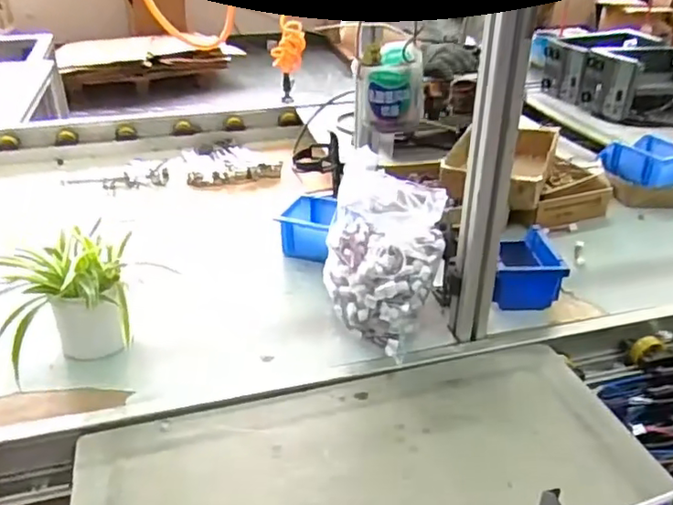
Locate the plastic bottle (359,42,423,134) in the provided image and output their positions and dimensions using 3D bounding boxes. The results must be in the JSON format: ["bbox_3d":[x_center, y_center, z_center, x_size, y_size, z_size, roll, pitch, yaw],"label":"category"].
[{"bbox_3d":[0.055,-0.158,0.602,0.061,0.070,0.058,3,31,4],"label":"plastic bottle"}]

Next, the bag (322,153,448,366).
[{"bbox_3d":[0.063,0.009,0.827,0.151,0.198,0.174,6,32,8],"label":"bag"}]

